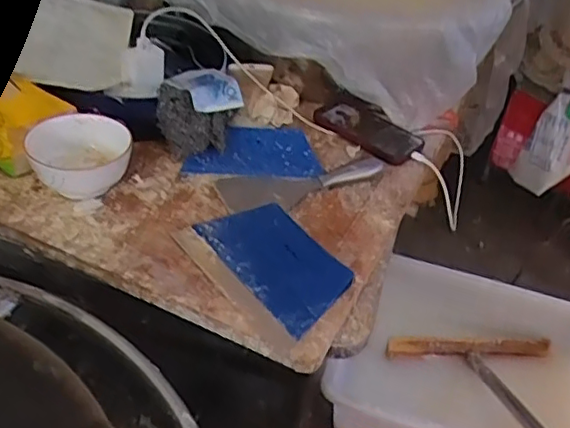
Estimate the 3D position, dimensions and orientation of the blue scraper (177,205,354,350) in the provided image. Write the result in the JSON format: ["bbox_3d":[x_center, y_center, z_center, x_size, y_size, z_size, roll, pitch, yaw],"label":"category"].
[{"bbox_3d":[-0.019,0.052,0.645,0.122,0.018,0.187,-22,46,-31],"label":"blue scraper"}]

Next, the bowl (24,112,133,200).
[{"bbox_3d":[-0.242,-0.066,0.723,0.113,0.061,0.111,4,38,-3],"label":"bowl"}]

